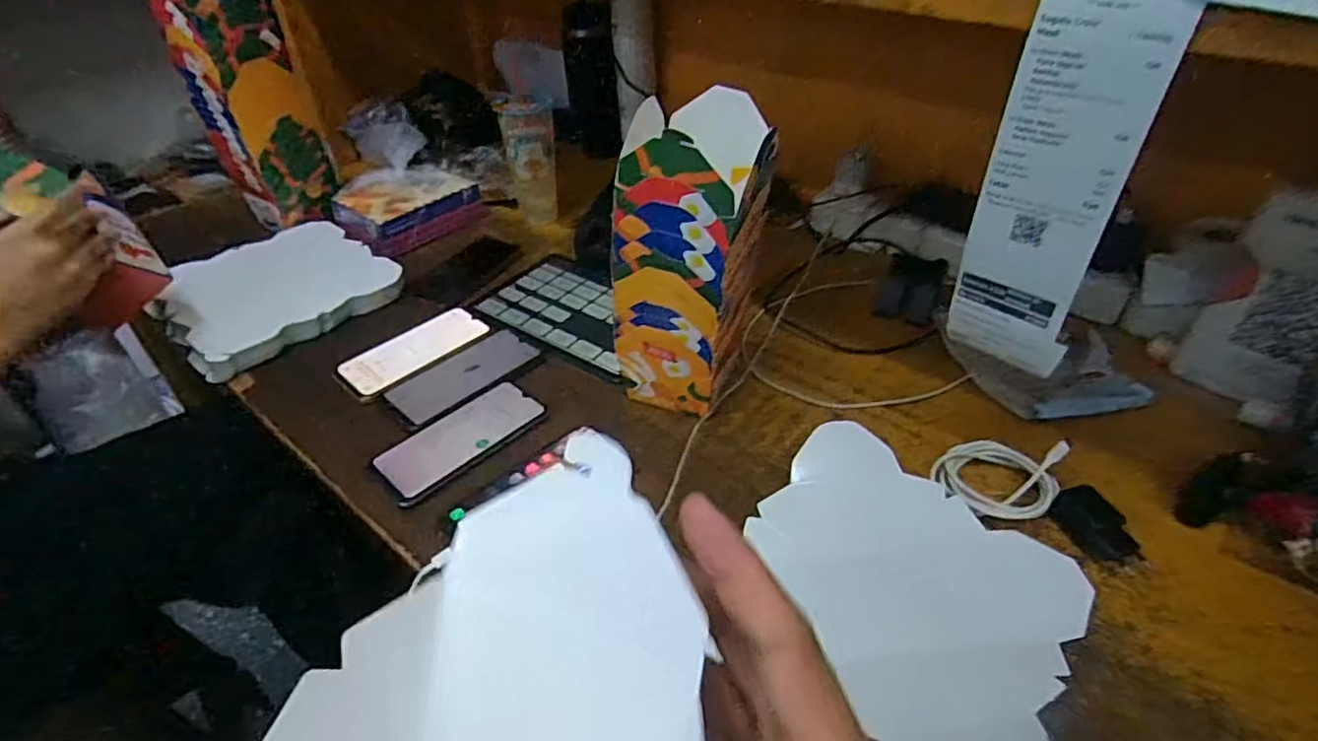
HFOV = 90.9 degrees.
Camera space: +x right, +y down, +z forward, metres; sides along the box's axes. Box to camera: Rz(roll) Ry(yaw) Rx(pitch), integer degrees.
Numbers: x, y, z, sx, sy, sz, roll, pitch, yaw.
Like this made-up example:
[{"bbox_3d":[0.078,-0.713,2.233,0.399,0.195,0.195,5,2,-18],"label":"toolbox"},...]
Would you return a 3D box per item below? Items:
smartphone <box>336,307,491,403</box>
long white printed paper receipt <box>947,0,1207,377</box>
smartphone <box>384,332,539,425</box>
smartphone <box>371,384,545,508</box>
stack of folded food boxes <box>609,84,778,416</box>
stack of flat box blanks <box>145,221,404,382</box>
[{"bbox_3d":[-0.284,-0.026,0.745,0.084,0.011,0.169,28,47,31],"label":"smartphone"},{"bbox_3d":[0.261,-0.120,0.435,0.083,0.264,0.029,28,47,31],"label":"long white printed paper receipt"},{"bbox_3d":[-0.213,0.003,0.708,0.072,0.009,0.158,28,47,31],"label":"smartphone"},{"bbox_3d":[-0.192,0.064,0.636,0.080,0.010,0.162,29,48,31],"label":"smartphone"},{"bbox_3d":[0.030,-0.087,0.593,0.117,0.284,0.109,10,40,13],"label":"stack of folded food boxes"},{"bbox_3d":[-0.488,-0.107,0.823,0.237,0.032,0.252,27,47,30],"label":"stack of flat box blanks"}]

